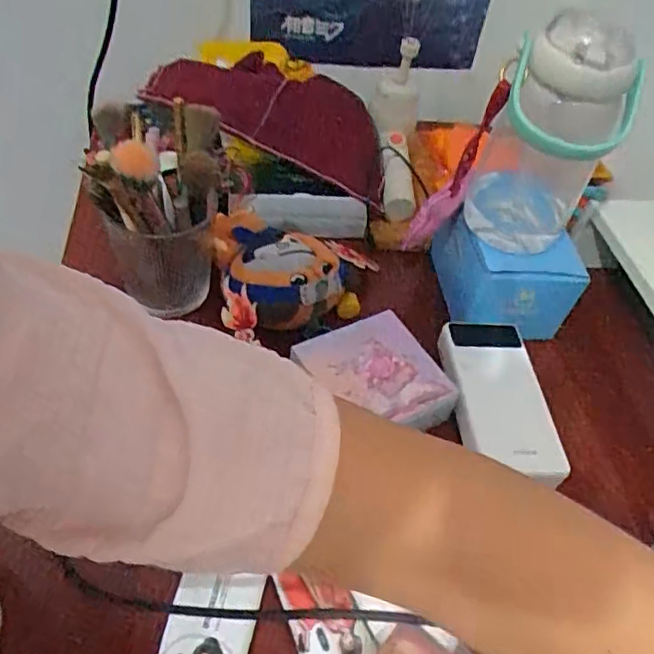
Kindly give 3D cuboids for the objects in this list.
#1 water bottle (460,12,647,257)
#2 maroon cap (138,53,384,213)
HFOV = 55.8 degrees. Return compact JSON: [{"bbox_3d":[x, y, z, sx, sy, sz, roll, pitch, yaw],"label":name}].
[{"bbox_3d":[0.156,-0.129,0.449,0.084,0.174,0.084,23,49,10],"label":"water bottle"},{"bbox_3d":[-0.047,-0.204,0.594,0.237,0.076,0.121,19,52,-17],"label":"maroon cap"}]

